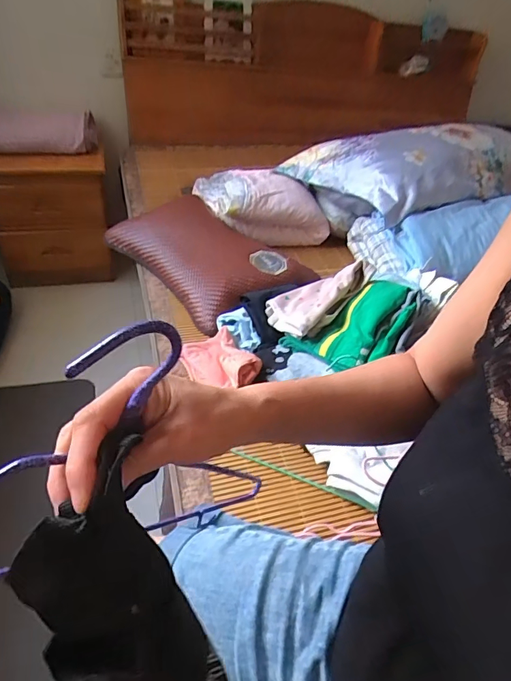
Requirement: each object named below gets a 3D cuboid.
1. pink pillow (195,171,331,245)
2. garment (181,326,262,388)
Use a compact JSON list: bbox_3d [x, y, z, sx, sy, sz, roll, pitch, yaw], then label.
[{"bbox_3d":[0.007,-0.381,1.238,0.273,0.121,0.310,-11,42,-21],"label":"pink pillow"},{"bbox_3d":[-0.064,0.034,0.806,0.107,0.048,0.144,-20,46,-29],"label":"garment"}]

